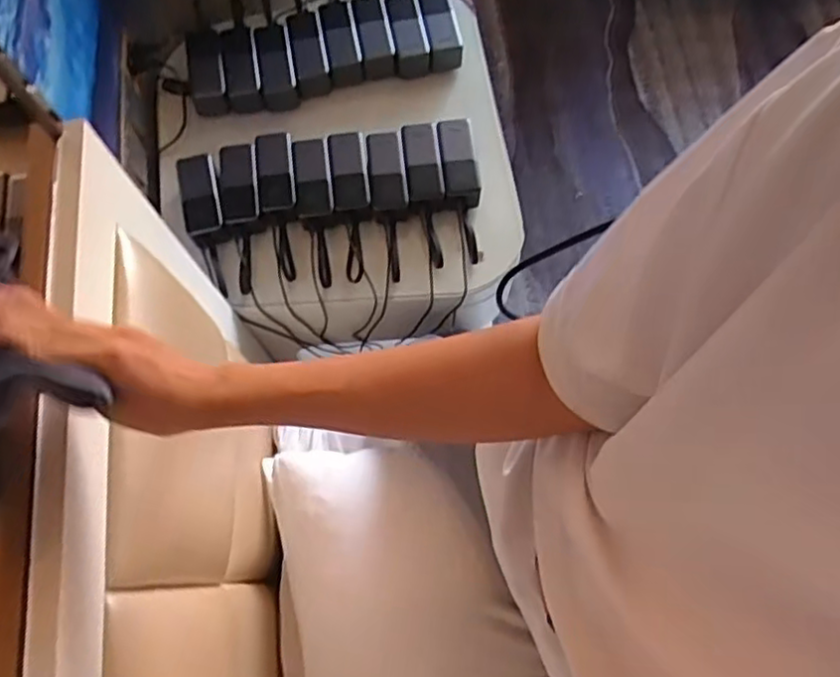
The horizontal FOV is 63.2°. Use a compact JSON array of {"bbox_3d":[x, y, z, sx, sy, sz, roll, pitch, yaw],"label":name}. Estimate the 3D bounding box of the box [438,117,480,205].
[{"bbox_3d":[0.056,-0.257,0.992,0.050,0.028,0.130,-10,84,-2],"label":"box"}]

